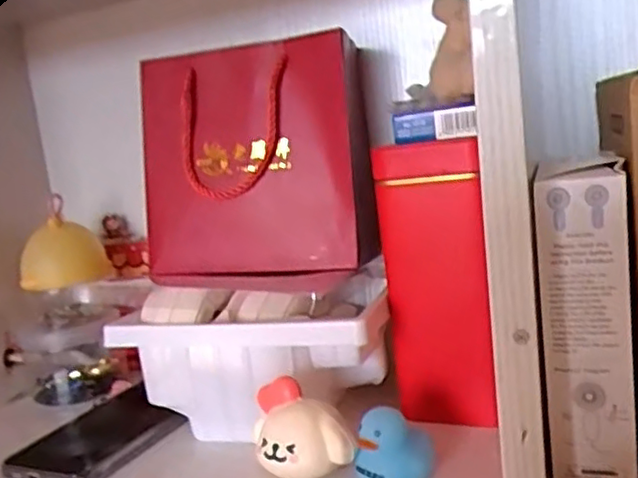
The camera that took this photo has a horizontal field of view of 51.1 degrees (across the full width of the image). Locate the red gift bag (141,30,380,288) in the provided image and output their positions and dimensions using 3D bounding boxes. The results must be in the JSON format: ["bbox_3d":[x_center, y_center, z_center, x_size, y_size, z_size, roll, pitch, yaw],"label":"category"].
[{"bbox_3d":[-0.045,-0.055,0.495,0.164,0.163,0.083,-6,10,6],"label":"red gift bag"}]

